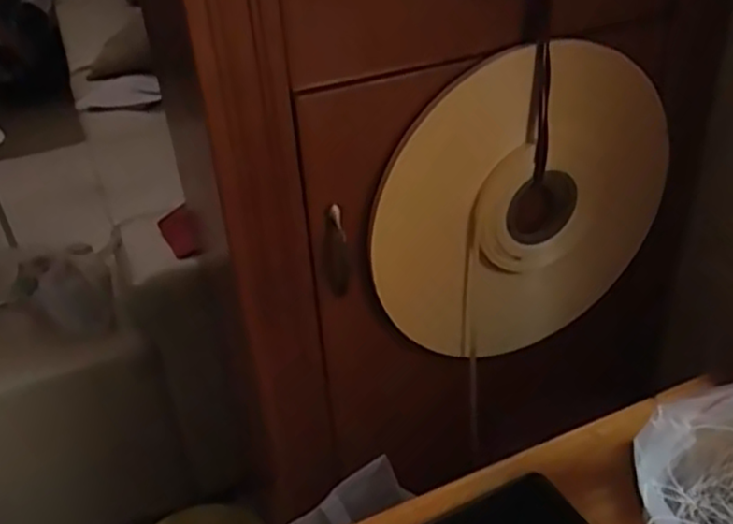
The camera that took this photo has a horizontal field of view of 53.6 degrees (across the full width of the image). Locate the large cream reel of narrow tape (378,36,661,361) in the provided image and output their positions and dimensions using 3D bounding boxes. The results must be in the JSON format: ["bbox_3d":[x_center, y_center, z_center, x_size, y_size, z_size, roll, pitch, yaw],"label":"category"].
[{"bbox_3d":[0.182,-0.058,0.808,0.354,0.356,0.022,-15,35,-16],"label":"large cream reel of narrow tape"}]

